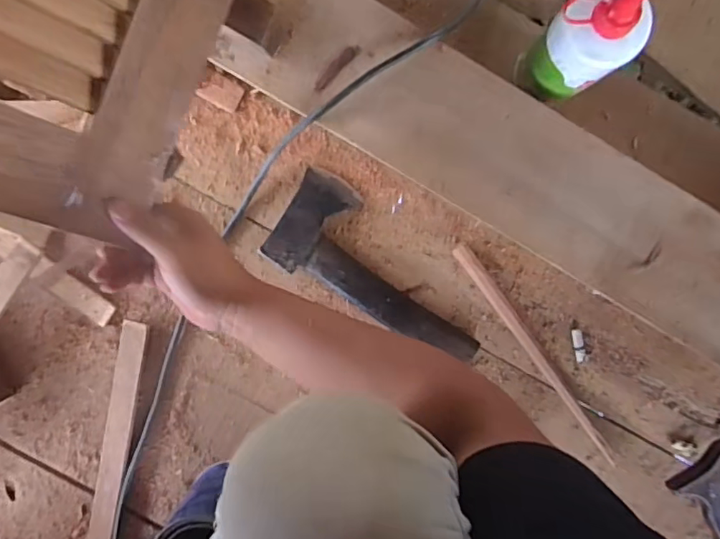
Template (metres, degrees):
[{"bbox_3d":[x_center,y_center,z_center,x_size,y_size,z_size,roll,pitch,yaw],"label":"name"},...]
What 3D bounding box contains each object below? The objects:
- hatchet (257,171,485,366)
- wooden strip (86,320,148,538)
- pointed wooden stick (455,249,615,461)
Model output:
[{"bbox_3d":[0.030,-0.003,0.612,0.252,0.035,0.108,29,96,-2],"label":"hatchet"},{"bbox_3d":[-0.294,0.230,0.663,0.035,0.019,0.345,12,97,0],"label":"wooden strip"},{"bbox_3d":[0.197,0.096,0.626,0.015,0.021,0.298,-36,94,5],"label":"pointed wooden stick"}]

